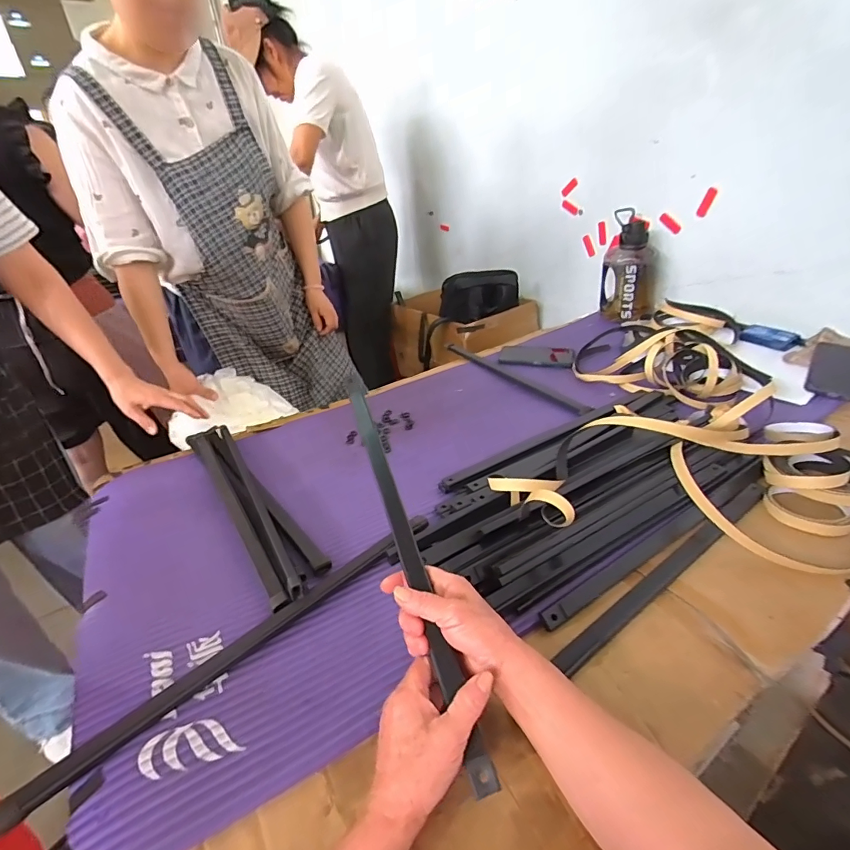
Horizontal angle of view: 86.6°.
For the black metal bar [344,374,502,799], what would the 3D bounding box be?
[{"bbox_3d":[-0.024,0.102,0.448,0.022,0.013,0.427,-13,52,-14],"label":"black metal bar"}]

